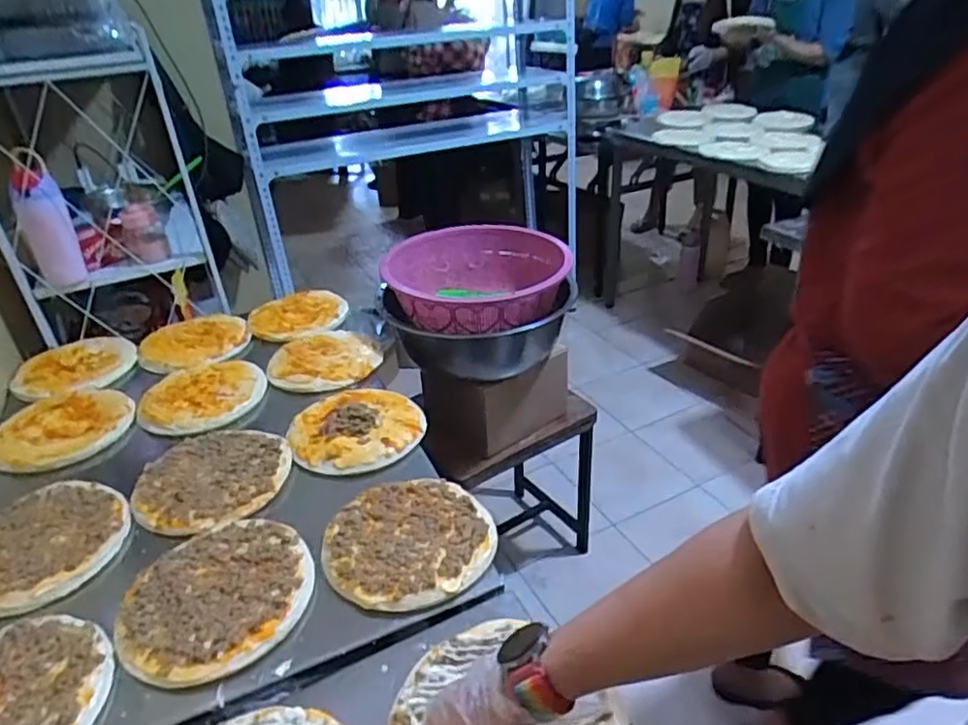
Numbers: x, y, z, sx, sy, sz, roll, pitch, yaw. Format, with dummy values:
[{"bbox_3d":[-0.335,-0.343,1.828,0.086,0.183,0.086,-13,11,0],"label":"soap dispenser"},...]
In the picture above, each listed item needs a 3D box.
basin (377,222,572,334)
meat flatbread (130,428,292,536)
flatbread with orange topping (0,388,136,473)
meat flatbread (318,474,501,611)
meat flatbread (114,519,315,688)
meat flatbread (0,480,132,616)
[{"bbox_3d":[-0.012,-0.159,1.325,0.357,0.164,0.399,-2,31,2],"label":"basin"},{"bbox_3d":[-0.377,0.152,0.900,0.199,0.009,0.206,-4,30,2],"label":"meat flatbread"},{"bbox_3d":[-0.677,0.097,1.043,0.198,0.032,0.214,-4,30,2],"label":"flatbread with orange topping"},{"bbox_3d":[-0.089,0.207,0.762,0.197,0.008,0.188,-6,30,-2],"label":"meat flatbread"},{"bbox_3d":[-0.300,0.259,0.718,0.201,0.013,0.203,-16,32,-17],"label":"meat flatbread"},{"bbox_3d":[-0.561,0.230,0.803,0.193,0.023,0.197,-4,30,2],"label":"meat flatbread"}]

